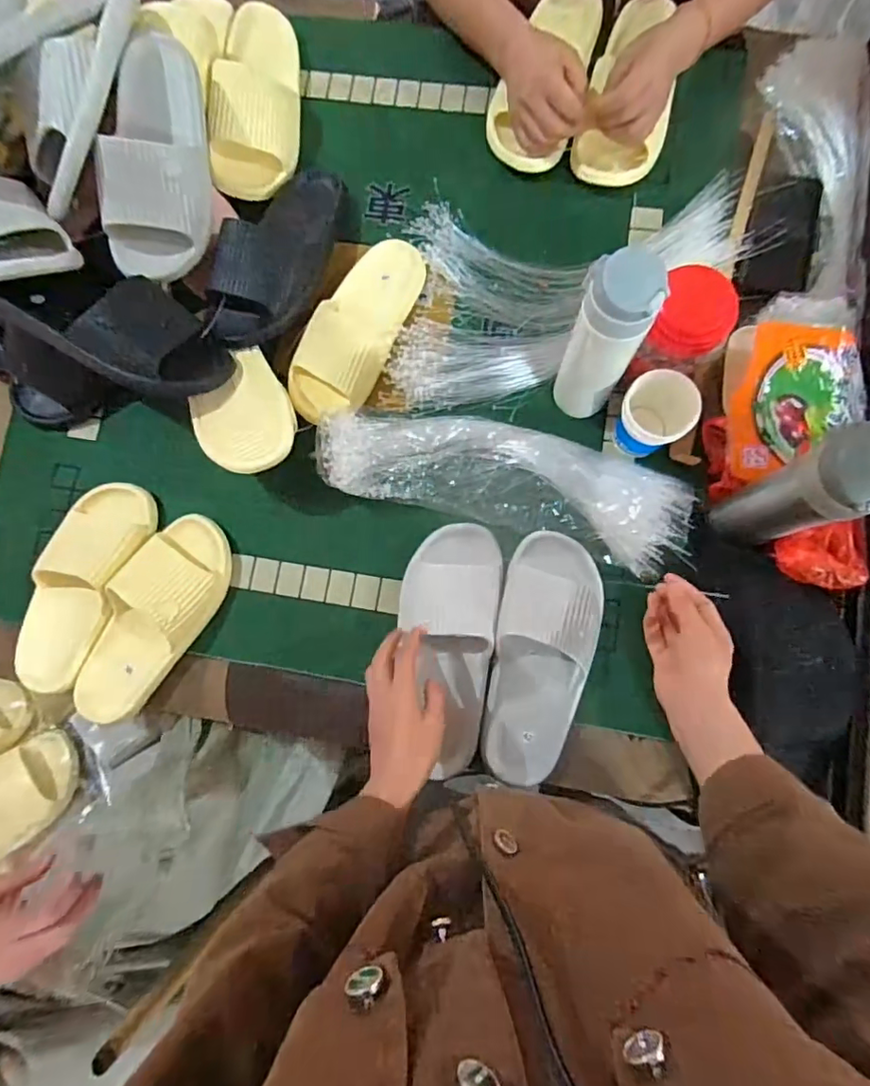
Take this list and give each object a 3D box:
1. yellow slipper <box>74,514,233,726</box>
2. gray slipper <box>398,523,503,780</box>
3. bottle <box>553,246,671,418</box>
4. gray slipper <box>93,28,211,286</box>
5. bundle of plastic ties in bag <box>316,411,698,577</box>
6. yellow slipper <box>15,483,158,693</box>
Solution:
[{"bbox_3d":[-0.321,0.091,0.629,0.097,0.069,0.251,29,85,8],"label":"yellow slipper"},{"bbox_3d":[0.018,0.114,0.601,0.111,0.072,0.271,-2,84,4],"label":"gray slipper"},{"bbox_3d":[0.163,-0.193,0.538,0.063,0.211,0.059,14,83,6],"label":"bottle"},{"bbox_3d":[-0.306,-0.428,0.606,0.107,0.075,0.265,1,89,-16],"label":"gray slipper"},{"bbox_3d":[0.077,-0.075,0.623,0.410,0.063,0.128,16,84,6],"label":"bundle of plastic ties in bag"},{"bbox_3d":[-0.408,0.047,0.632,0.104,0.069,0.242,21,84,7],"label":"yellow slipper"}]

